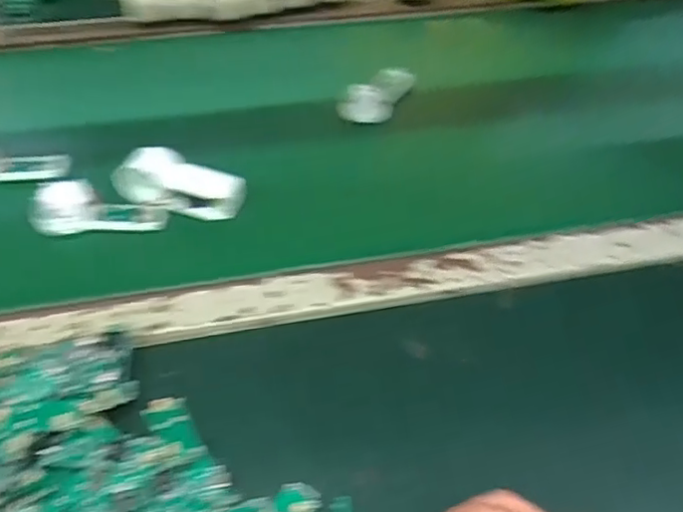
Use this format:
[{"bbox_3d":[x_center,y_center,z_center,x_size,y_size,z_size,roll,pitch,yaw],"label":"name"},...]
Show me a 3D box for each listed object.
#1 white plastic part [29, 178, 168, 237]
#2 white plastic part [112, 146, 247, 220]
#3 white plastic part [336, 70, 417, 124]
[{"bbox_3d":[-0.195,-0.037,0.508,0.100,0.028,0.040,6,45,-17],"label":"white plastic part"},{"bbox_3d":[-0.134,-0.061,0.526,0.102,0.030,0.044,15,47,-6],"label":"white plastic part"},{"bbox_3d":[0.040,-0.162,0.631,0.036,0.029,0.086,36,55,27],"label":"white plastic part"}]

